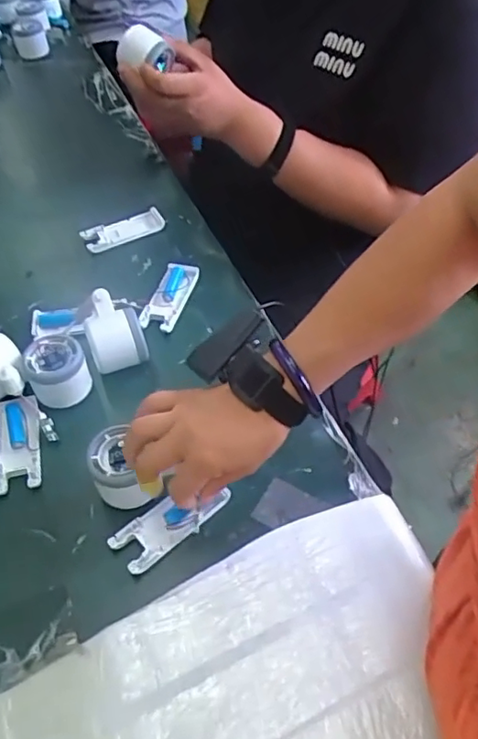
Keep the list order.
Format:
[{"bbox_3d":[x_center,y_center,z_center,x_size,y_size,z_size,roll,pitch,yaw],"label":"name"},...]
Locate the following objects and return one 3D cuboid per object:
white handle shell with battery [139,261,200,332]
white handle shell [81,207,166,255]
[{"bbox_3d":[-0.079,-0.086,0.678,0.044,0.017,0.102,12,52,13],"label":"white handle shell with battery"},{"bbox_3d":[-0.148,-0.181,0.758,0.104,0.017,0.037,-26,53,-18],"label":"white handle shell"}]

